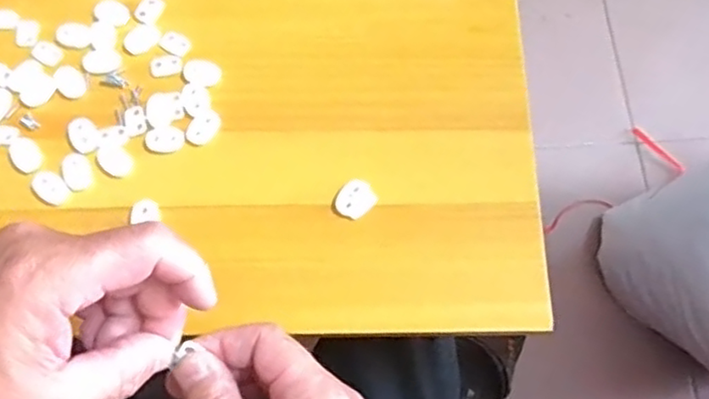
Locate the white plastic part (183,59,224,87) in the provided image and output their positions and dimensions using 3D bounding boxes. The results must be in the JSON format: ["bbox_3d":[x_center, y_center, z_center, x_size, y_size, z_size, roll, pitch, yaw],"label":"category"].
[{"bbox_3d":[-0.097,-0.081,0.413,0.025,0.004,0.018,19,71,6],"label":"white plastic part"}]

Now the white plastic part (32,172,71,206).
[{"bbox_3d":[-0.181,-0.007,0.388,0.024,0.004,0.016,33,73,11],"label":"white plastic part"}]

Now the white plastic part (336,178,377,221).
[{"bbox_3d":[0.000,0.000,0.381,0.022,0.005,0.020,0,70,-1],"label":"white plastic part"}]

